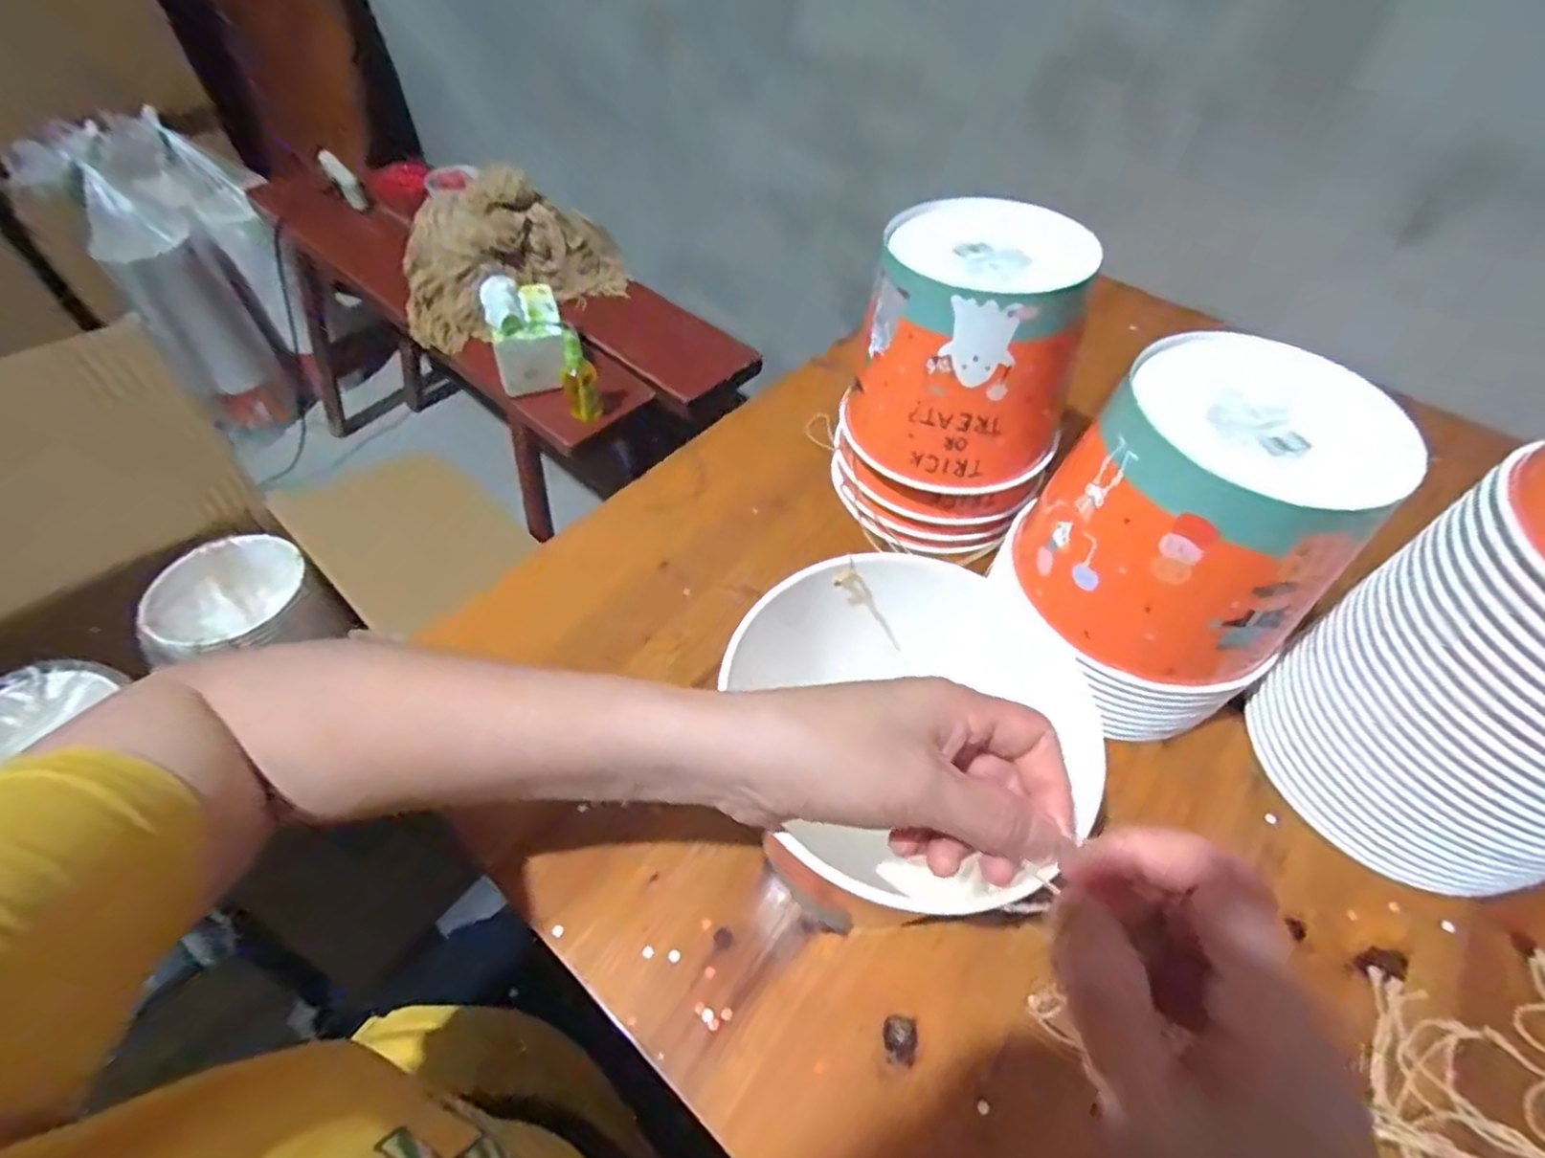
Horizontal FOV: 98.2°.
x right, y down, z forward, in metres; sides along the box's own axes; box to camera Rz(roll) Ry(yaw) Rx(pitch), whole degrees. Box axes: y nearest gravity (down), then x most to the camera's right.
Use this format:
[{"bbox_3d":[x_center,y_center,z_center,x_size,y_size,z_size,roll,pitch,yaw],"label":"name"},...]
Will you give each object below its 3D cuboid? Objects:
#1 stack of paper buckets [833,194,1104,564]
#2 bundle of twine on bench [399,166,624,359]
[{"bbox_3d":[0.128,-0.142,0.481,0.145,0.187,0.144,15,55,10],"label":"stack of paper buckets"},{"bbox_3d":[-0.396,-0.485,1.025,0.321,0.175,0.190,-9,54,-10],"label":"bundle of twine on bench"}]

